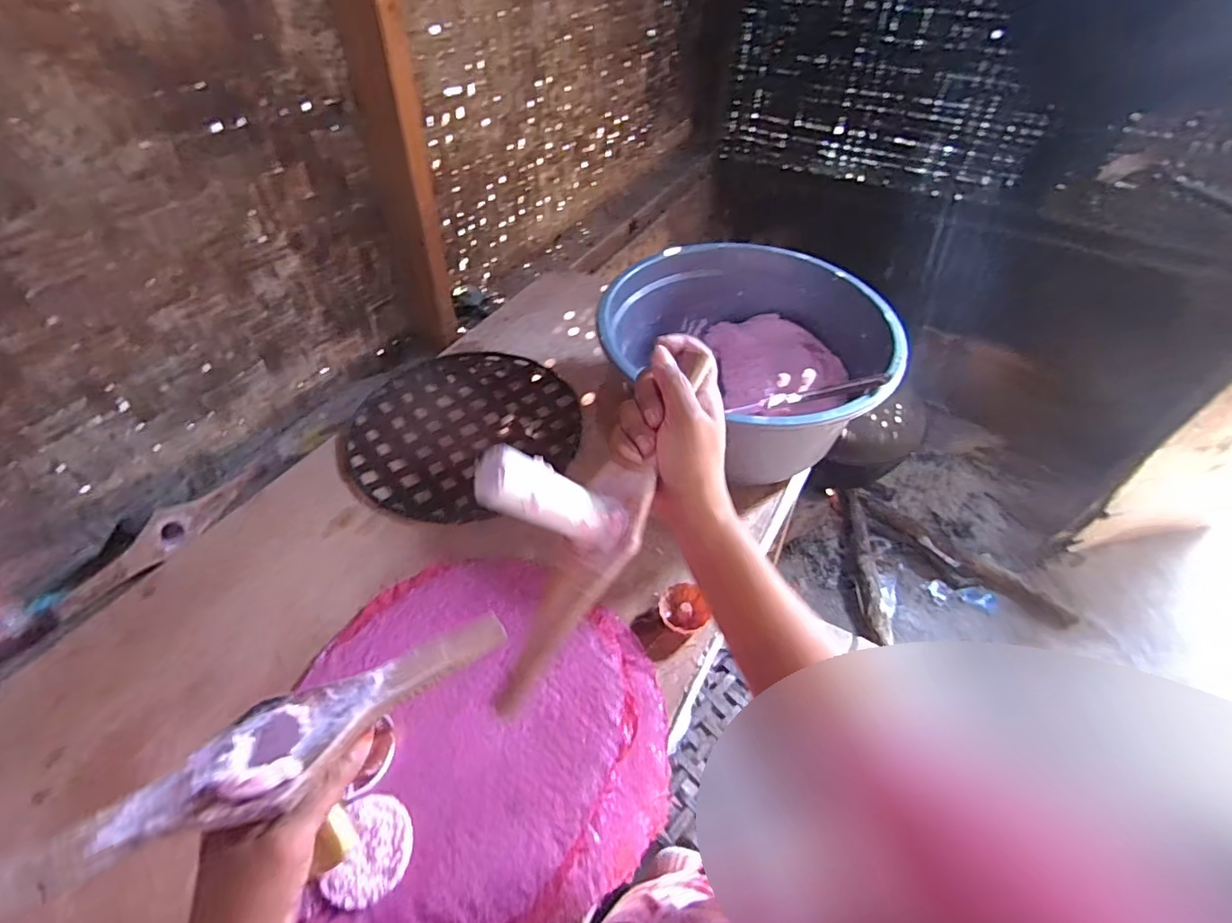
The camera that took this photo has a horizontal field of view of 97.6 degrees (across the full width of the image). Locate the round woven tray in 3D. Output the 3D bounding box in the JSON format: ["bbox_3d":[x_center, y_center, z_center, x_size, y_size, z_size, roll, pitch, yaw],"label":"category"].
[{"bbox_3d":[-0.241,-0.057,0.858,0.346,0.021,0.330,1,48,-1],"label":"round woven tray"}]

